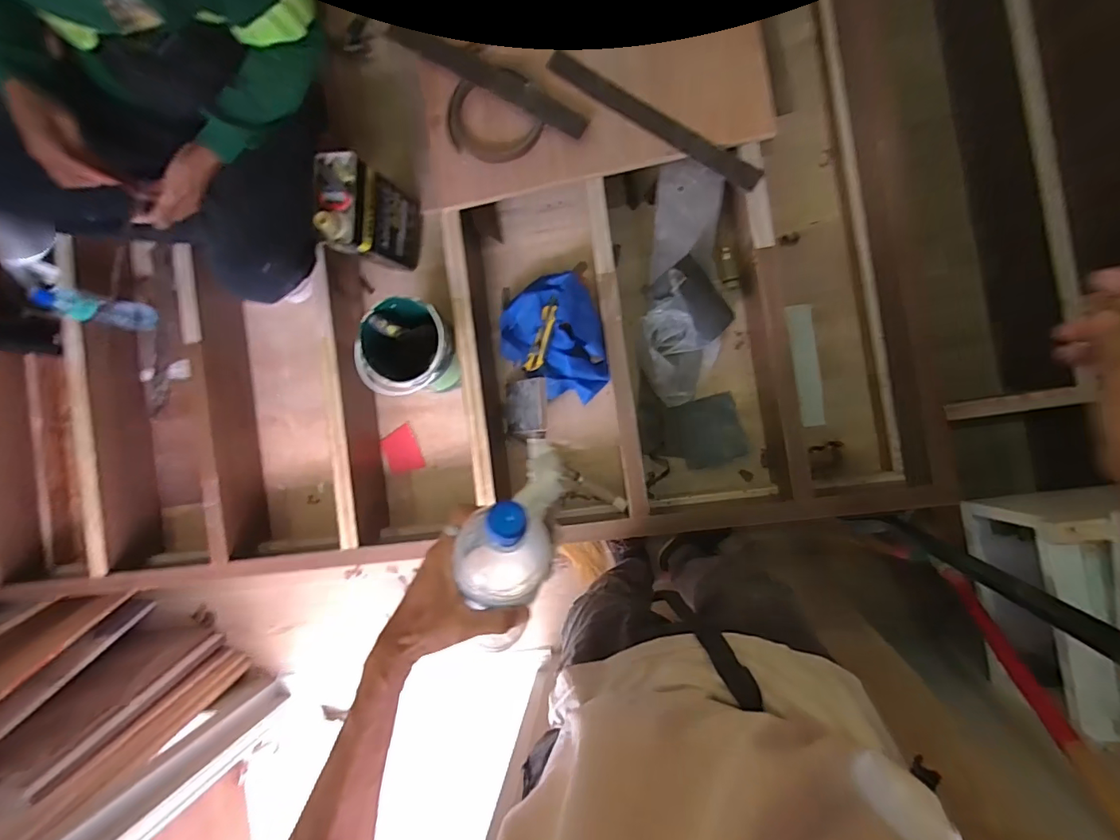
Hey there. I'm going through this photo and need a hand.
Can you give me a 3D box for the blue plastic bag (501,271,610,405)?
[{"bbox_3d":[0.006,-0.176,1.075,0.264,0.094,0.224,43,94,5],"label":"blue plastic bag"}]

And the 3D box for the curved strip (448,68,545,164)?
[{"bbox_3d":[-0.134,-0.591,0.963,0.174,0.025,0.175,-17,87,6],"label":"curved strip"}]

